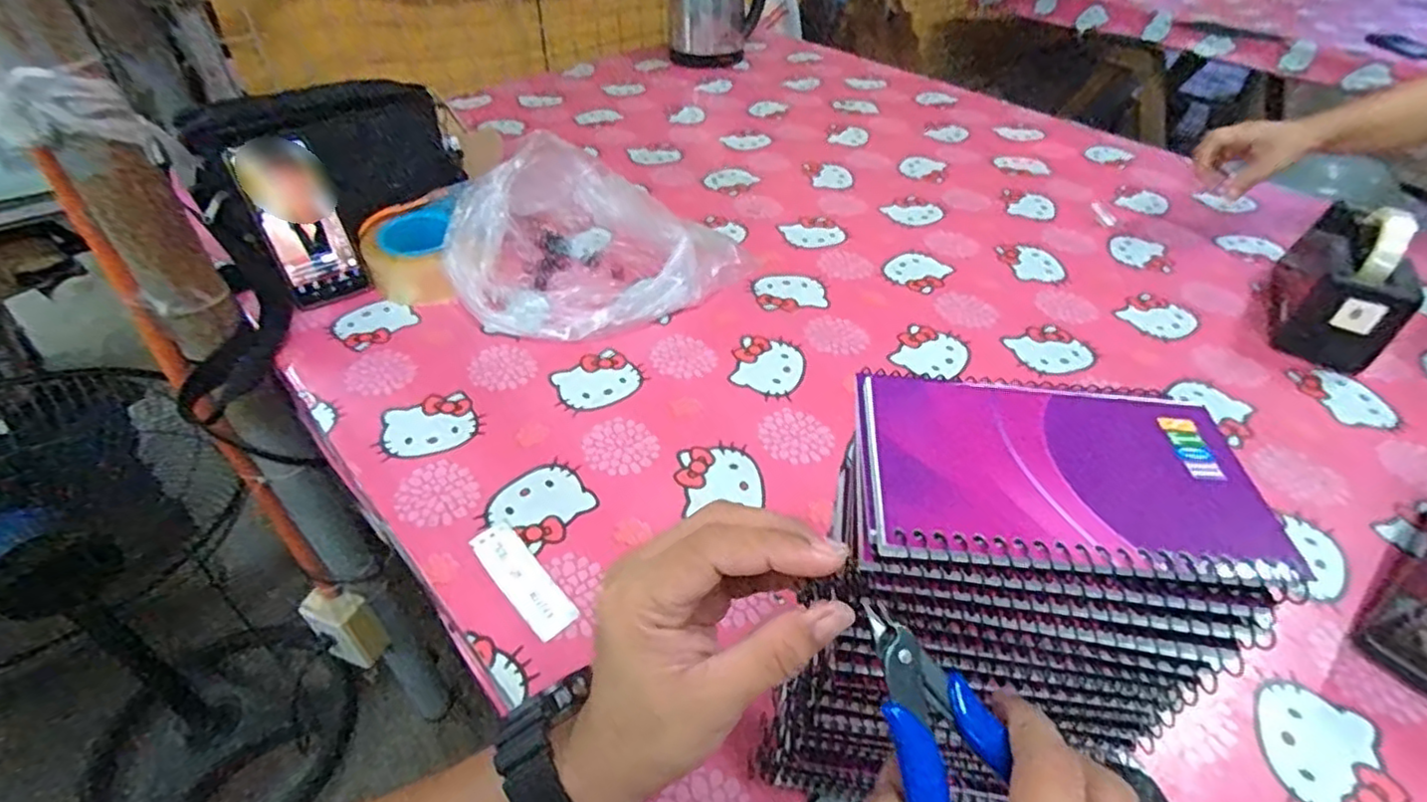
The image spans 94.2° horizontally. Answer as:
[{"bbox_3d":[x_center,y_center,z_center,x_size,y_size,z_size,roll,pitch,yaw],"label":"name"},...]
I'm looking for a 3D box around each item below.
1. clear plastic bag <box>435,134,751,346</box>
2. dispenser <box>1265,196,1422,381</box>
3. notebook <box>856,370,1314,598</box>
[{"bbox_3d":[-0.142,-0.192,0.743,0.296,0.108,0.266,-23,49,-22],"label":"clear plastic bag"},{"bbox_3d":[0.670,-0.140,0.701,0.080,0.122,0.226,24,49,23],"label":"dispenser"},{"bbox_3d":[0.122,0.023,0.239,0.131,0.005,0.084,5,44,4],"label":"notebook"}]

